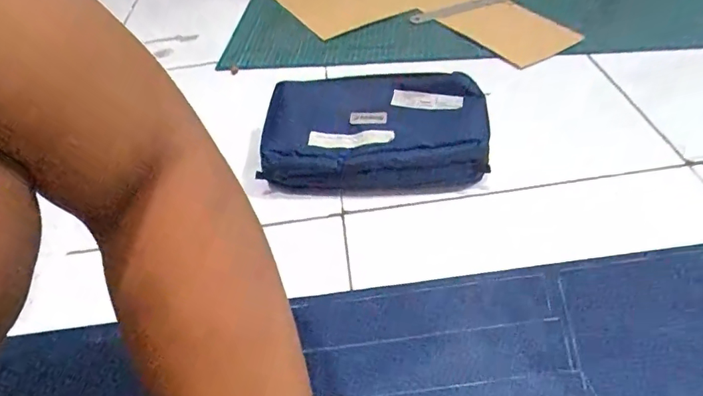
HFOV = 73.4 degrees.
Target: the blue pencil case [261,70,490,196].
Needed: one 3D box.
[{"bbox_3d":[0.027,-0.078,0.582,0.260,0.084,0.154,-3,46,5],"label":"blue pencil case"}]

